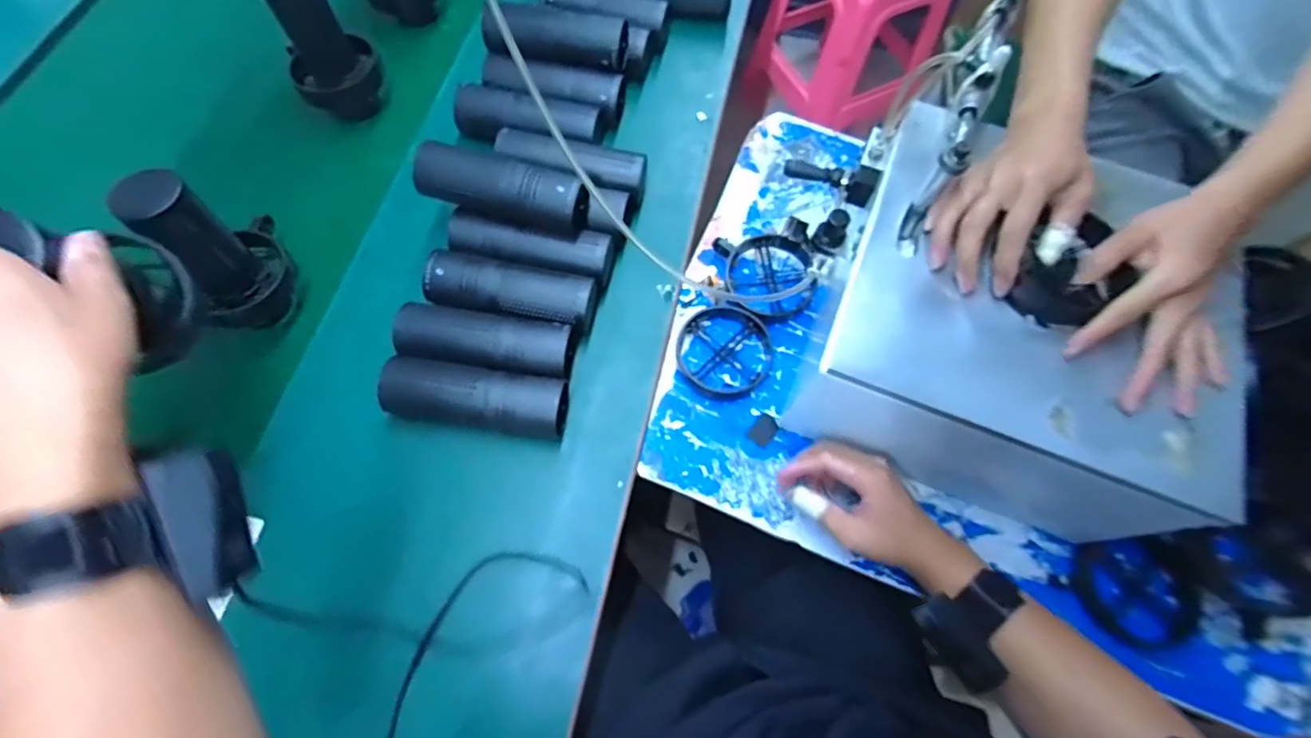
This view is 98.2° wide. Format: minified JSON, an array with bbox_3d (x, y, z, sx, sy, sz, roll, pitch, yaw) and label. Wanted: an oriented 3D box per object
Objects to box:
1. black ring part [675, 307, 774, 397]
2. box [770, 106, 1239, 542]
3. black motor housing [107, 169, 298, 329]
[{"bbox_3d":[0.070,-0.022,0.584,0.096,0.019,0.099,1,68,-2],"label":"black ring part"},{"bbox_3d":[0.320,-0.047,0.530,0.293,0.166,0.300,22,69,6],"label":"box"},{"bbox_3d":[-0.399,-0.111,0.516,0.080,0.151,0.094,-38,74,-16],"label":"black motor housing"}]

